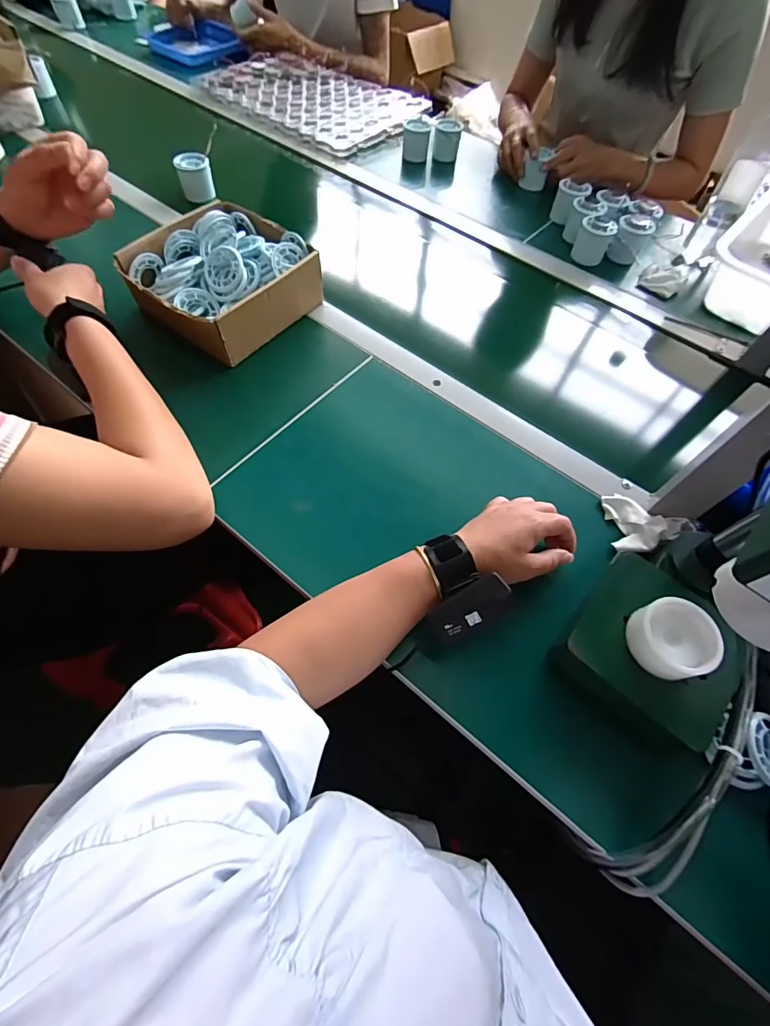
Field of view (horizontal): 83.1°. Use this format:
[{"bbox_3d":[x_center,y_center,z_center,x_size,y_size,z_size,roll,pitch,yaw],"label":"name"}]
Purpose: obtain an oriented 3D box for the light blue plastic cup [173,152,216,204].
[{"bbox_3d":[-0.317,-0.563,0.730,0.051,0.053,0.044,-21,64,-14],"label":"light blue plastic cup"}]

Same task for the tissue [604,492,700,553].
[{"bbox_3d":[0.277,0.007,0.461,0.069,0.032,0.071,4,60,-1],"label":"tissue"}]

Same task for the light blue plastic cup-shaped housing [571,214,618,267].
[{"bbox_3d":[0.338,-0.441,0.701,0.052,0.059,0.049,28,62,12],"label":"light blue plastic cup-shaped housing"}]

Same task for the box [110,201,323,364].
[{"bbox_3d":[-0.209,-0.308,0.585,0.201,0.078,0.200,35,64,16],"label":"box"}]

